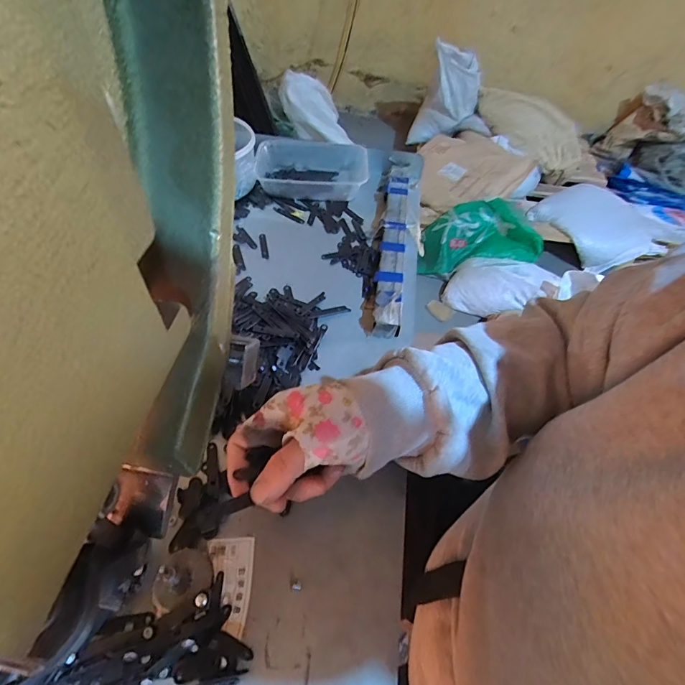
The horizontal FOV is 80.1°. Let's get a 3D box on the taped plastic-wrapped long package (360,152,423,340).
[{"bbox_3d":[0.071,-0.150,0.543,0.063,0.027,0.356,10,51,2],"label":"taped plastic-wrapped long package"}]

